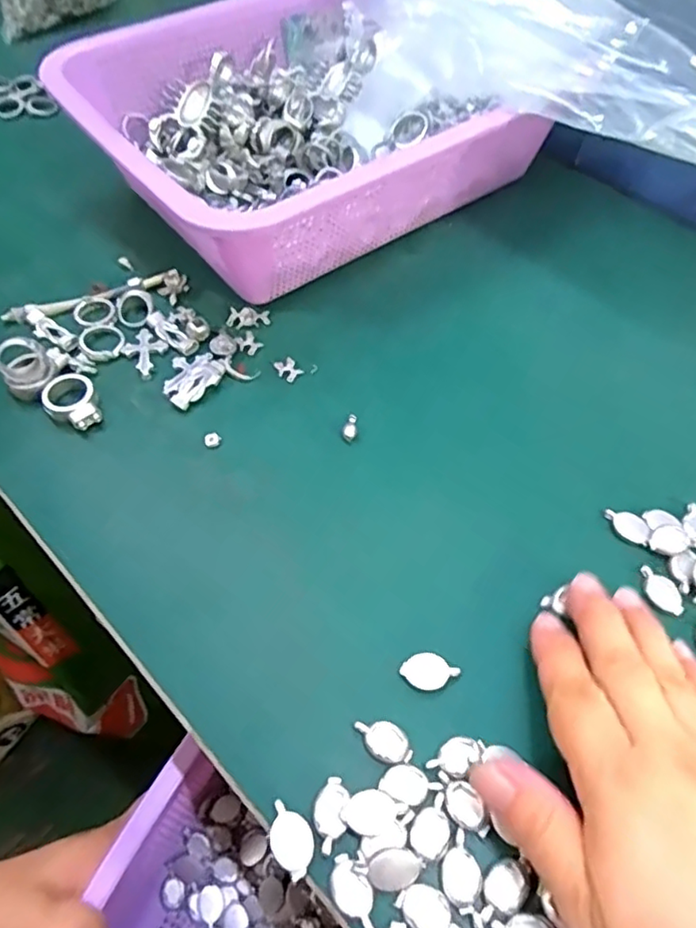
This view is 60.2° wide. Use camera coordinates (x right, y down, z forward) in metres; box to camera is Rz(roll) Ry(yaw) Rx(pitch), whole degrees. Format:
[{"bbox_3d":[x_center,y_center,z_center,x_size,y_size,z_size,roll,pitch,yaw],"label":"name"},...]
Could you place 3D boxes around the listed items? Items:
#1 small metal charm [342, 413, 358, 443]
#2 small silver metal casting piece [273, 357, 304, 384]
[{"bbox_3d":[0.001,-0.021,0.313,0.008,0.004,0.019,5,57,1],"label":"small metal charm"},{"bbox_3d":[-0.033,-0.053,0.336,0.014,0.004,0.013,38,64,21],"label":"small silver metal casting piece"}]

